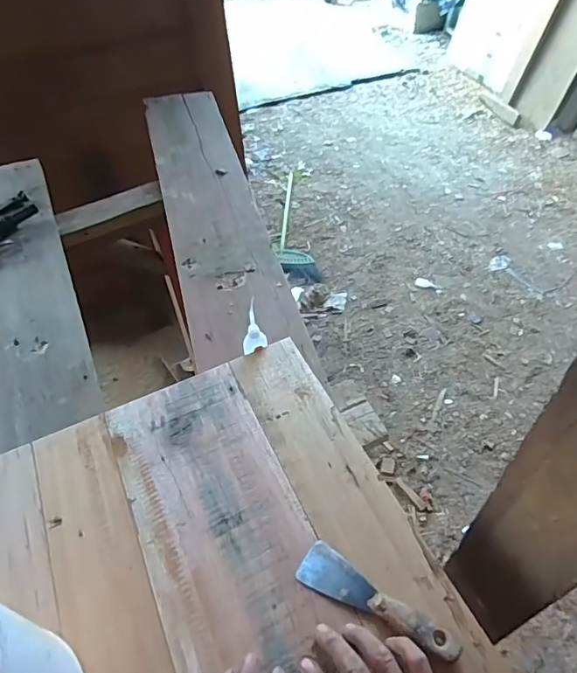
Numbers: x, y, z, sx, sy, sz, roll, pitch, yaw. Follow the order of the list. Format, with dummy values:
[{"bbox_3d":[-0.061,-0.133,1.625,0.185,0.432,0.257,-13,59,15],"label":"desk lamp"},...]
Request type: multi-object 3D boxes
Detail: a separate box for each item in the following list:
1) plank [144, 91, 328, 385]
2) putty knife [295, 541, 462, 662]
[{"bbox_3d":[-0.169,-0.302,1.047,0.179,0.021,0.956,-11,49,-10],"label":"plank"},{"bbox_3d":[0.089,0.260,0.501,0.164,0.021,0.044,23,54,20],"label":"putty knife"}]

